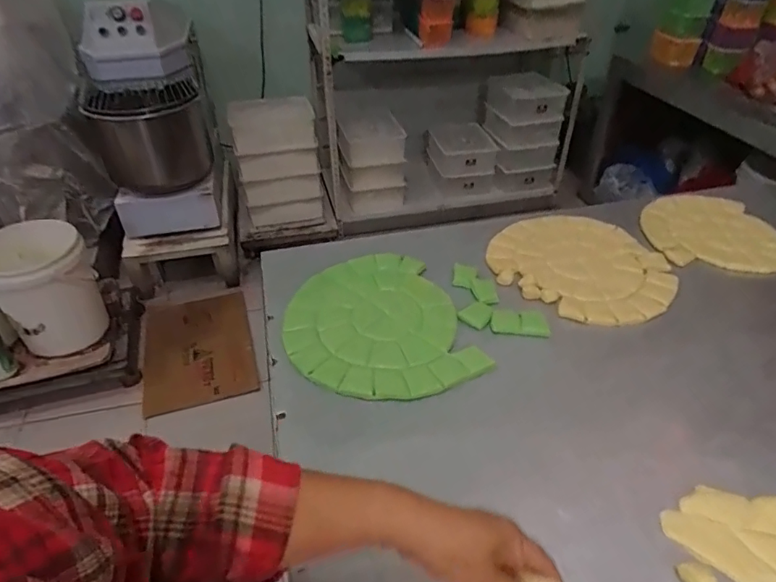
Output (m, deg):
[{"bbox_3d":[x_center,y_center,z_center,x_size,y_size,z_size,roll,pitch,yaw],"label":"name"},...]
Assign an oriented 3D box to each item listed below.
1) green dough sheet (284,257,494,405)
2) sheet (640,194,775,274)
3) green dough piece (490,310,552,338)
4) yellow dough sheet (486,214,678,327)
[{"bbox_3d":[-0.024,0.045,0.763,0.252,0.017,0.297,-12,41,-14],"label":"green dough sheet"},{"bbox_3d":[0.618,-0.119,0.971,0.248,0.017,0.242,6,40,8],"label":"sheet"},{"bbox_3d":[0.199,0.049,0.769,0.087,0.011,0.051,-2,39,-1],"label":"green dough piece"},{"bbox_3d":[0.333,-0.051,0.878,0.295,0.014,0.270,30,48,32],"label":"yellow dough sheet"}]

